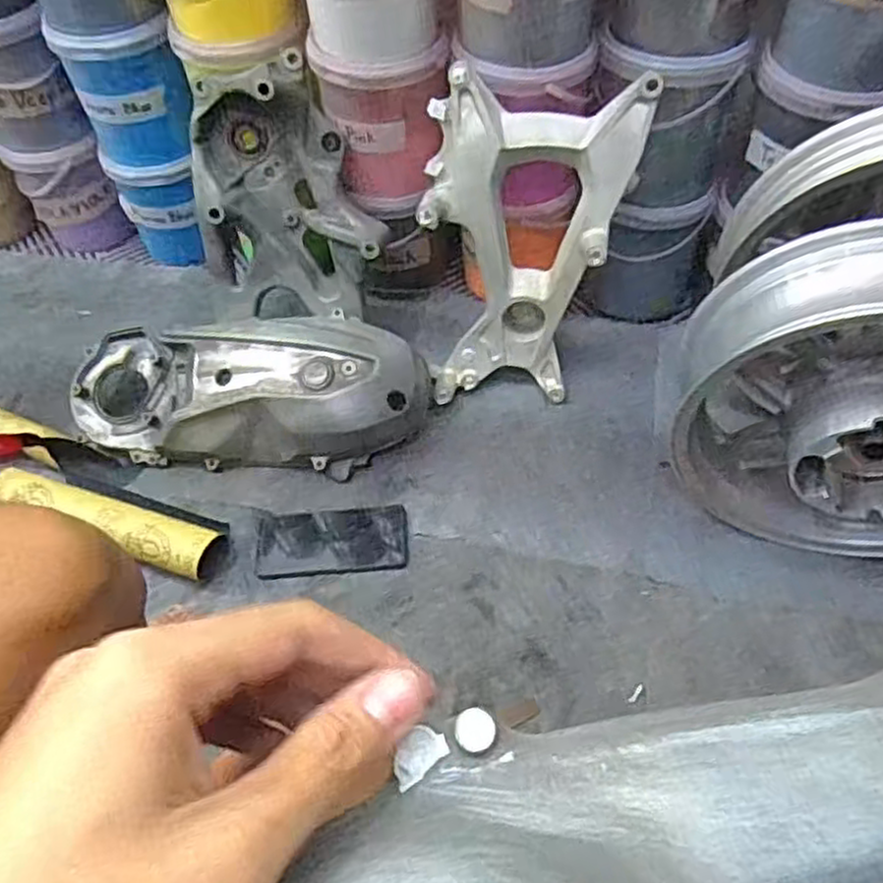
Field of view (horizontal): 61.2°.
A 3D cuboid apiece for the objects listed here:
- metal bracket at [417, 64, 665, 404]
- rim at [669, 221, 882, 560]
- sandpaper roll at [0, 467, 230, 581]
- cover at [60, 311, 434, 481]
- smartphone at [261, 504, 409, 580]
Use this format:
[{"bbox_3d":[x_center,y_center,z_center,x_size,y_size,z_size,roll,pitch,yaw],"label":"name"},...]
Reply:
[{"bbox_3d":[0.096,-0.218,0.854,0.235,0.363,0.080,5,31,5],"label":"metal bracket"},{"bbox_3d":[0.415,-0.030,0.717,0.347,0.336,0.171,13,56,10],"label":"rim"},{"bbox_3d":[-0.379,0.091,0.834,0.284,0.052,0.061,14,56,12],"label":"sandpaper roll"},{"bbox_3d":[-0.231,-0.058,0.887,0.424,0.127,0.151,4,54,4],"label":"cover"},{"bbox_3d":[-0.122,0.113,0.843,0.167,0.008,0.079,-5,54,-2],"label":"smartphone"}]

